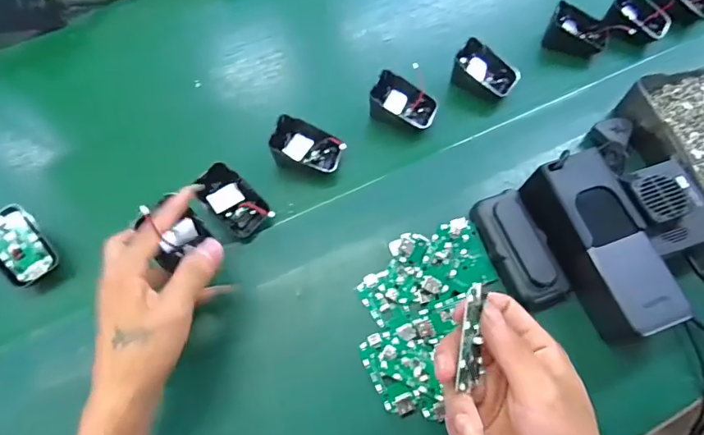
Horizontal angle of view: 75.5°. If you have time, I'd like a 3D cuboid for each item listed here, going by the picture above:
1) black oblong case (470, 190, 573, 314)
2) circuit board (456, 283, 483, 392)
[{"bbox_3d":[0.149,0.028,0.403,0.047,0.027,0.104,-18,64,-9],"label":"black oblong case"},{"bbox_3d":[0.075,0.071,0.276,0.005,0.031,0.060,2,82,35],"label":"circuit board"}]

